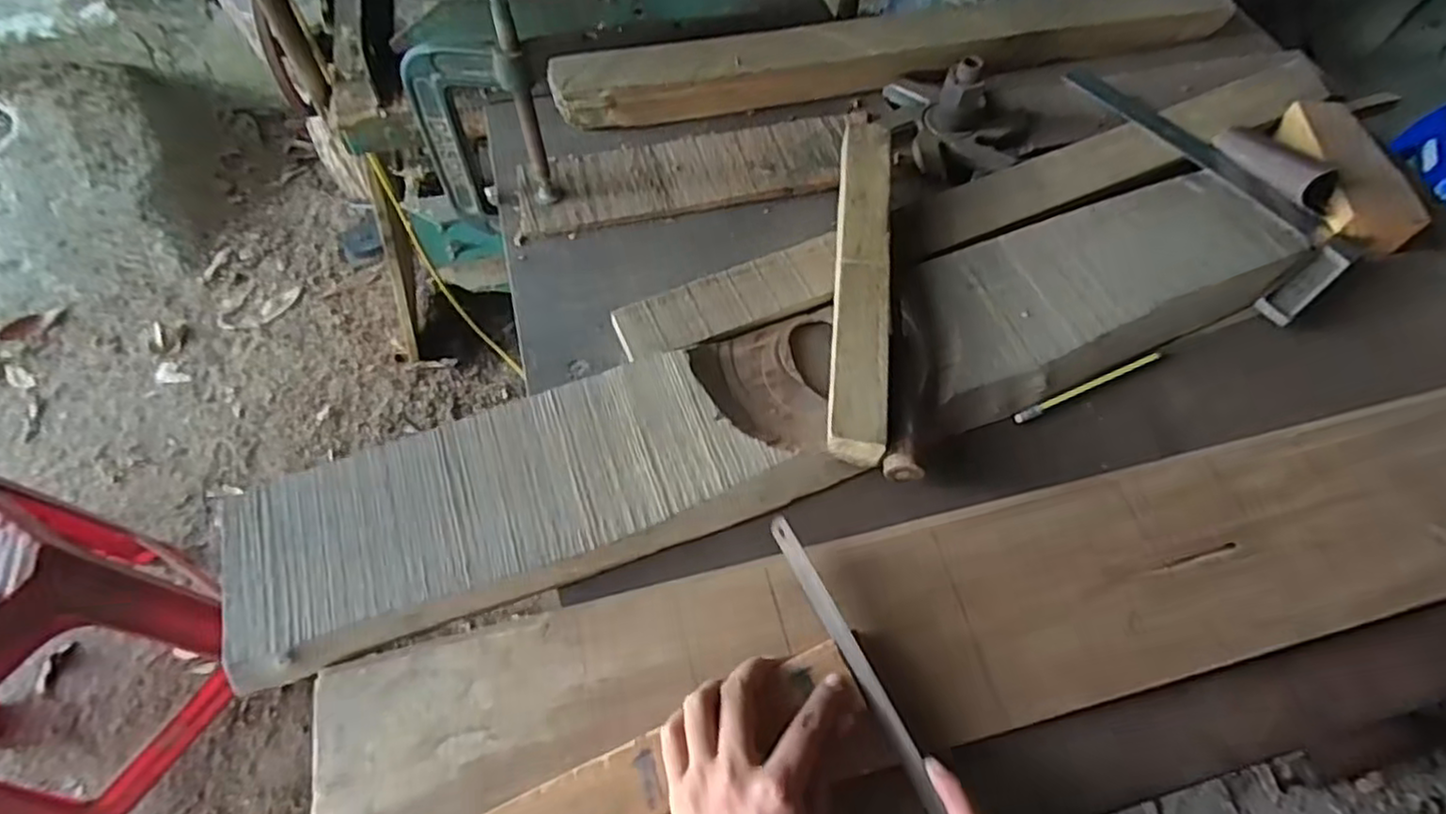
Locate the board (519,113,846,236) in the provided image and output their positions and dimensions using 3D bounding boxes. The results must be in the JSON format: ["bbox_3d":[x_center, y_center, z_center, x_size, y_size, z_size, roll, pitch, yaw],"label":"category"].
[{"bbox_3d":[-0.032,-0.213,0.638,0.298,0.009,0.089,-10,60,-9],"label":"board"}]

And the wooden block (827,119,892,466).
[{"bbox_3d":[0.106,-0.103,0.541,0.039,0.039,0.314,7,64,1],"label":"wooden block"}]

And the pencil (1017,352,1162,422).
[{"bbox_3d":[0.280,-0.016,0.537,0.135,0.008,0.007,-22,66,-12],"label":"pencil"}]

